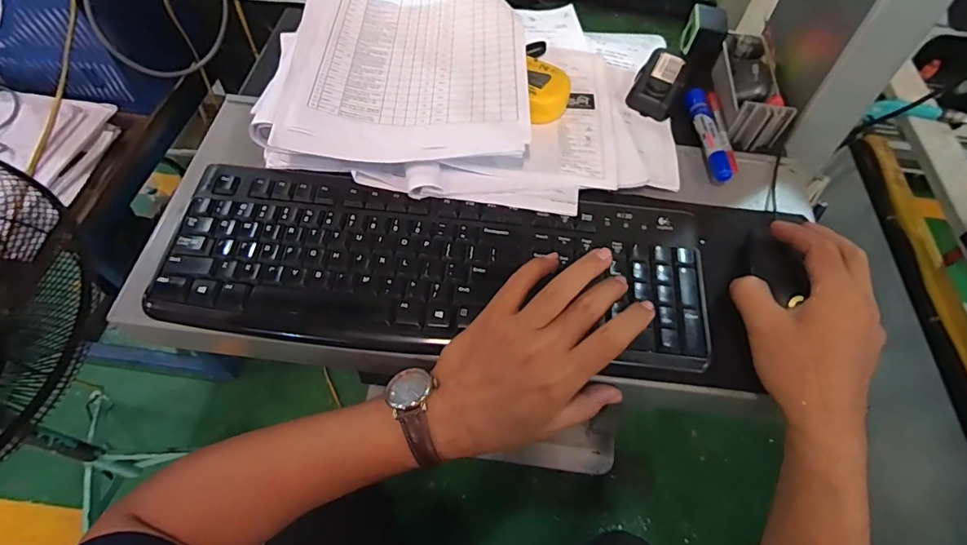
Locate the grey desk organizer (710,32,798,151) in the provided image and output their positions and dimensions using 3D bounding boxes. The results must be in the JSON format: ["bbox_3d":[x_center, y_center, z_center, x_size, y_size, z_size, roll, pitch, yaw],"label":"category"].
[{"bbox_3d":[0.292,-0.208,0.530,0.058,0.045,0.153,8,58,2],"label":"grey desk organizer"}]

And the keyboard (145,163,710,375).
[{"bbox_3d":[-0.039,-0.011,0.399,0.436,0.021,0.153,4,58,0],"label":"keyboard"}]

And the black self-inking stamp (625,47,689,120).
[{"bbox_3d":[0.193,-0.210,0.527,0.049,0.024,0.099,23,59,11],"label":"black self-inking stamp"}]

